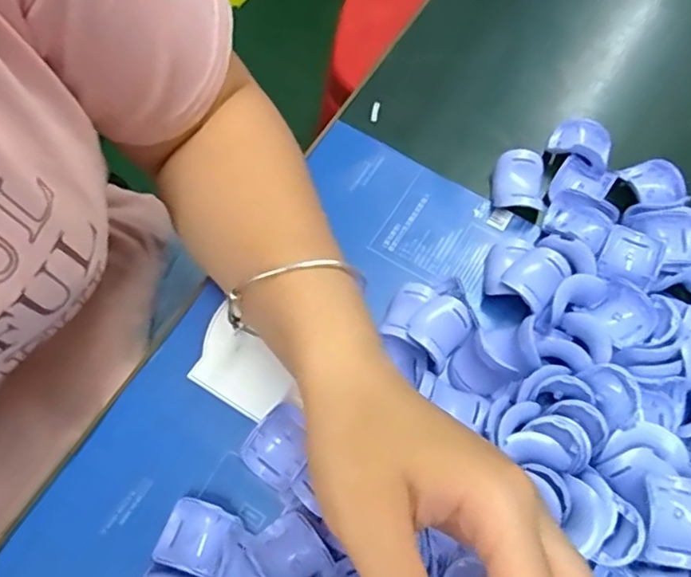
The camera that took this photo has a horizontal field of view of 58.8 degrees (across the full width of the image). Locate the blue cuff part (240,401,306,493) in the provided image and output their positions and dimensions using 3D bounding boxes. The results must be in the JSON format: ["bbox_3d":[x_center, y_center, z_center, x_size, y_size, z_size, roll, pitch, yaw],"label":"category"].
[{"bbox_3d":[-0.032,0.079,0.308,0.030,0.015,0.037,34,71,10],"label":"blue cuff part"}]

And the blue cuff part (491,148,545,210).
[{"bbox_3d":[0.104,-0.064,0.369,0.029,0.016,0.039,14,69,3],"label":"blue cuff part"}]

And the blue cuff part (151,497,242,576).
[{"bbox_3d":[-0.070,0.117,0.288,0.033,0.012,0.032,16,69,4],"label":"blue cuff part"}]

